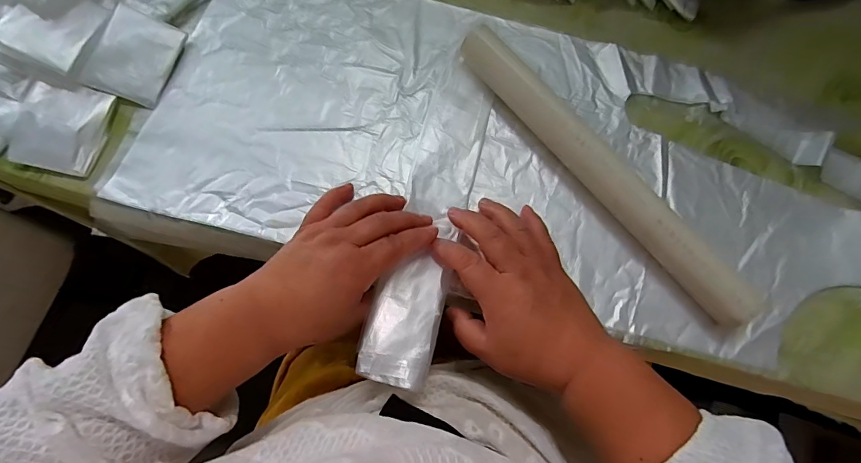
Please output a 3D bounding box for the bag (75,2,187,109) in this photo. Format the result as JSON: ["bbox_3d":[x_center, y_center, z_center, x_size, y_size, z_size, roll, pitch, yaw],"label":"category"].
[{"bbox_3d":[-0.287,-0.171,0.407,0.063,0.008,0.088,20,74,-20],"label":"bag"}]

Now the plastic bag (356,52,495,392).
[{"bbox_3d":[0.005,-0.024,0.387,0.058,0.020,0.316,13,68,2],"label":"plastic bag"}]

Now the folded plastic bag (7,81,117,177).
[{"bbox_3d":[-0.346,-0.098,0.394,0.069,0.031,0.082,13,73,2],"label":"folded plastic bag"}]

